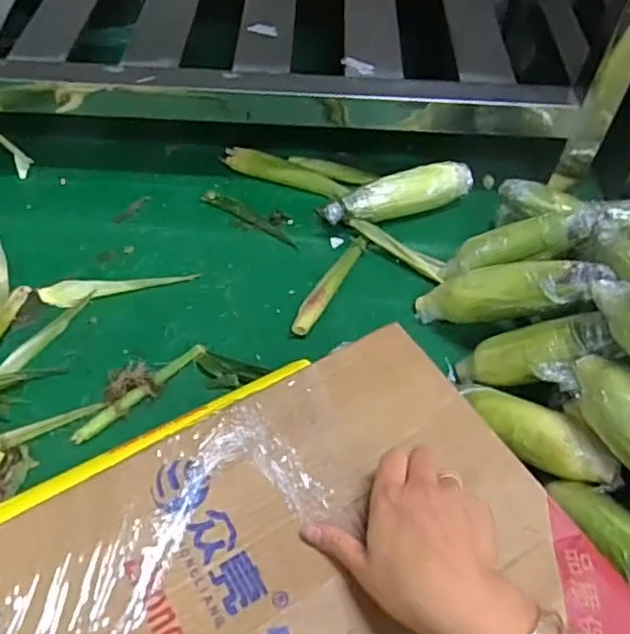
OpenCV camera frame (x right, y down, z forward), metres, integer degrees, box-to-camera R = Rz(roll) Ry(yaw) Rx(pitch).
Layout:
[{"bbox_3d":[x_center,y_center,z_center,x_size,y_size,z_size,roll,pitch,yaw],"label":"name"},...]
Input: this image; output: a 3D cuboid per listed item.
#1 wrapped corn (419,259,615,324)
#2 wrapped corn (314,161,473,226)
[{"bbox_3d":[0.219,-0.030,0.728,0.243,0.057,0.047,-11,35,46],"label":"wrapped corn"},{"bbox_3d":[0.126,-0.178,0.918,0.232,0.063,0.054,-17,54,-17],"label":"wrapped corn"}]

